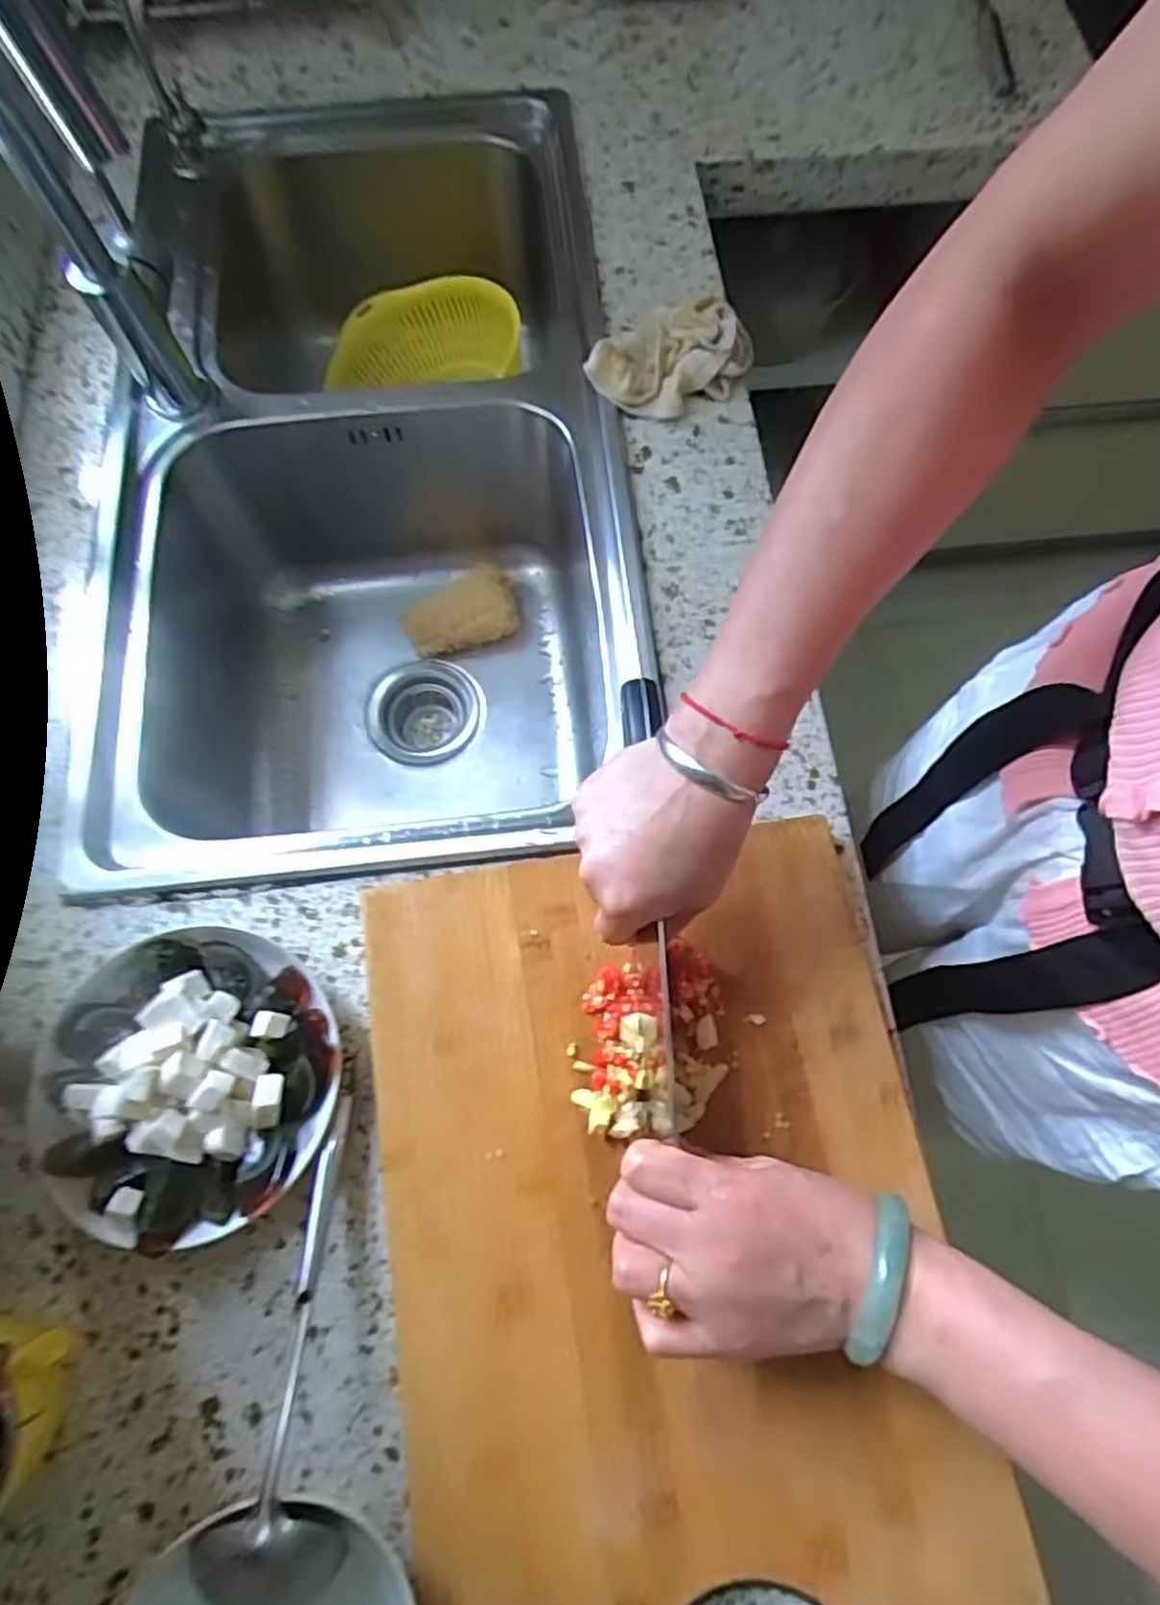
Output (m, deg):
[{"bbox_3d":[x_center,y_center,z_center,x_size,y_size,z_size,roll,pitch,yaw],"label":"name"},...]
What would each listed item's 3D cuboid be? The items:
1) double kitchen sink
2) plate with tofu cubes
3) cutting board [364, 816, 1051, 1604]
[{"bbox_3d":[-0.178,-0.265,0.697,0.409,0.233,0.724,-6,72,-2],"label":"double kitchen sink"},{"bbox_3d":[-0.224,0.155,0.423,0.168,0.051,0.157,0,71,0],"label":"plate with tofu cubes"},{"bbox_3d":[0.043,0.212,0.405,0.286,0.016,0.385,-8,72,-3],"label":"cutting board"}]

